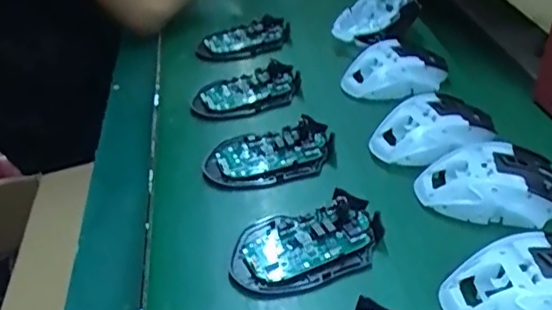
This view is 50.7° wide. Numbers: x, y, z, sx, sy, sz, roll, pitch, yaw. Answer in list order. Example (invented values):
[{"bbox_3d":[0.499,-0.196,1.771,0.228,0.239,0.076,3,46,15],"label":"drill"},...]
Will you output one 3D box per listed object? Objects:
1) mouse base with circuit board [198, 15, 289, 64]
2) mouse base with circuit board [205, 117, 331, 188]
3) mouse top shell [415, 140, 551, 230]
[{"bbox_3d":[-0.032,-0.135,0.689,0.114,0.020,0.052,-23,41,-24],"label":"mouse base with circuit board"},{"bbox_3d":[-0.005,-0.003,0.512,0.112,0.018,0.064,-9,36,-11],"label":"mouse base with circuit board"},{"bbox_3d":[0.171,0.020,0.458,0.111,0.032,0.063,0,35,1],"label":"mouse top shell"}]

